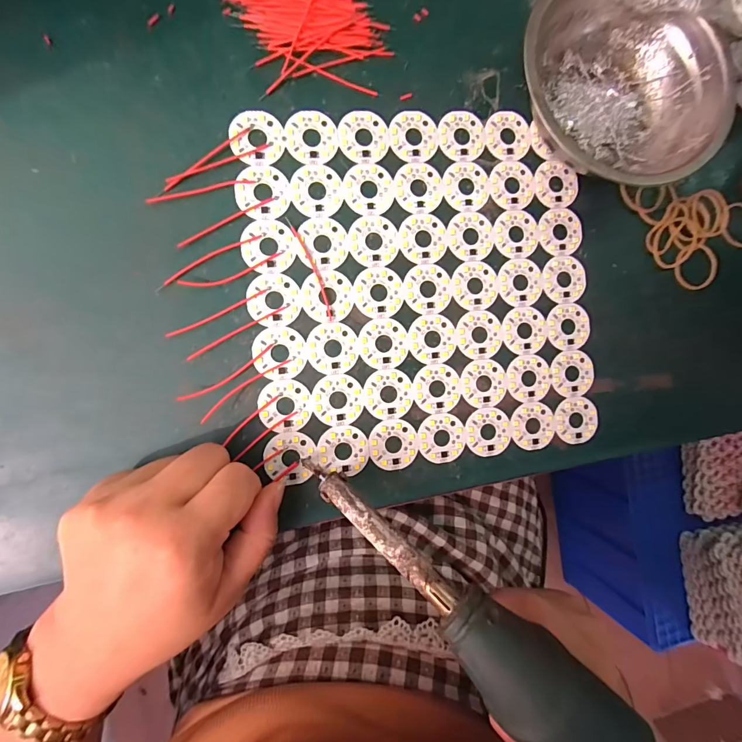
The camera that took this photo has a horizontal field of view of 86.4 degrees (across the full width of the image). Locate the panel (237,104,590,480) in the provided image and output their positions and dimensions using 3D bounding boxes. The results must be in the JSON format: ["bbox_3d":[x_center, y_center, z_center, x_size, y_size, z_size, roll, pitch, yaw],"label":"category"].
[{"bbox_3d":[0.035,-0.049,0.242,0.208,0.004,0.207,-6,92,-9],"label":"panel"}]

